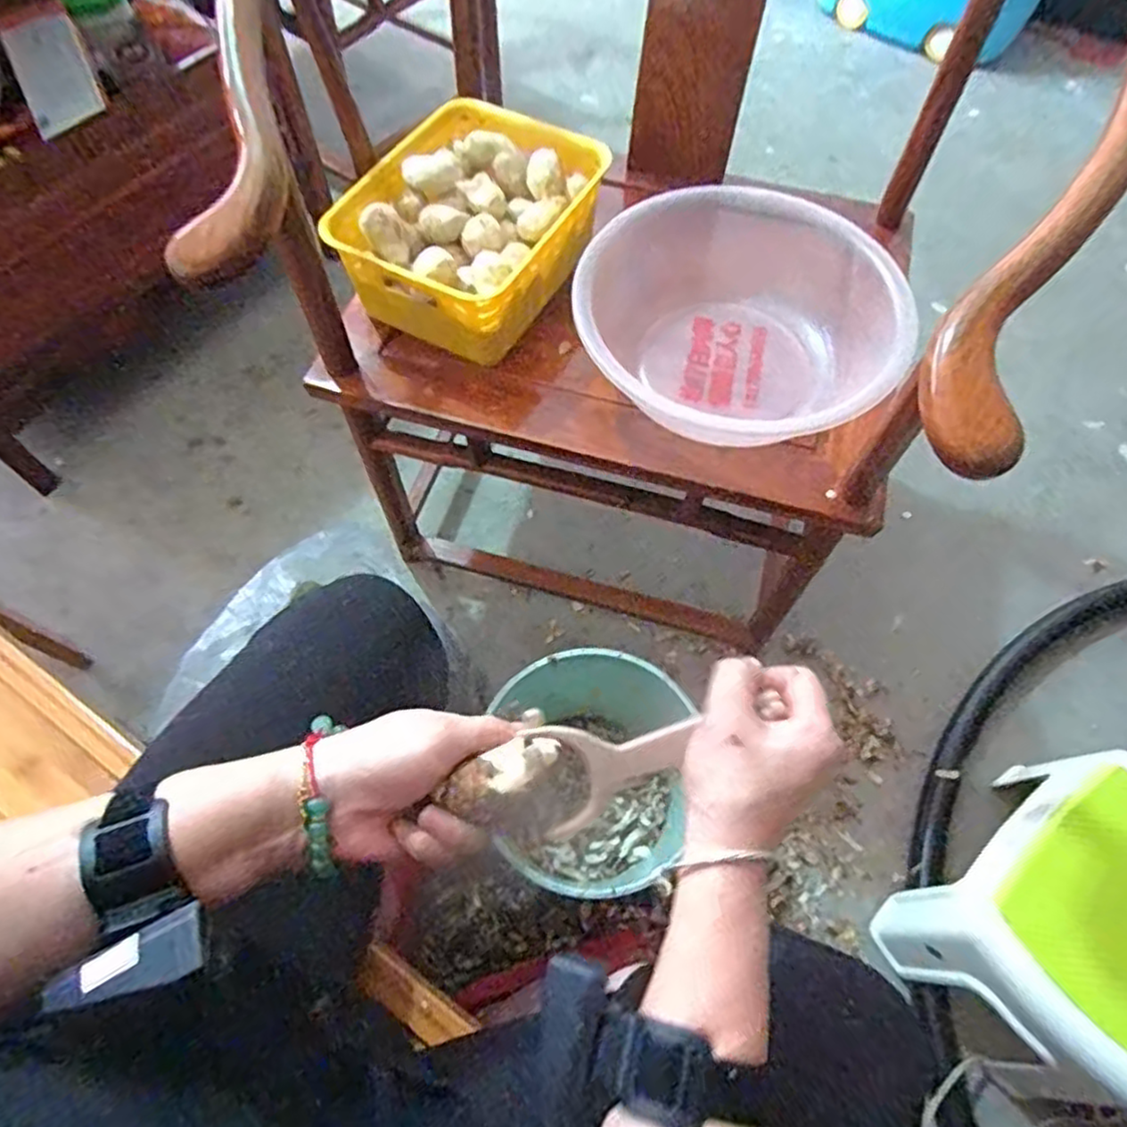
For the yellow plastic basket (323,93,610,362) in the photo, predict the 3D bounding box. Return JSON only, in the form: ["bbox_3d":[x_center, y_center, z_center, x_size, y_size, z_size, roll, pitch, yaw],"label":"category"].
[{"bbox_3d":[-0.085,-0.341,0.709,0.189,0.098,0.258,29,65,12],"label":"yellow plastic basket"}]

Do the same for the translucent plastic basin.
[{"bbox_3d":[0.163,-0.240,0.678,0.275,0.109,0.261,1,63,-2],"label":"translucent plastic basin"}]

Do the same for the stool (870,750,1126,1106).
[{"bbox_3d":[0.530,0.372,0.753,0.299,0.218,0.201,-39,71,-20],"label":"stool"}]

